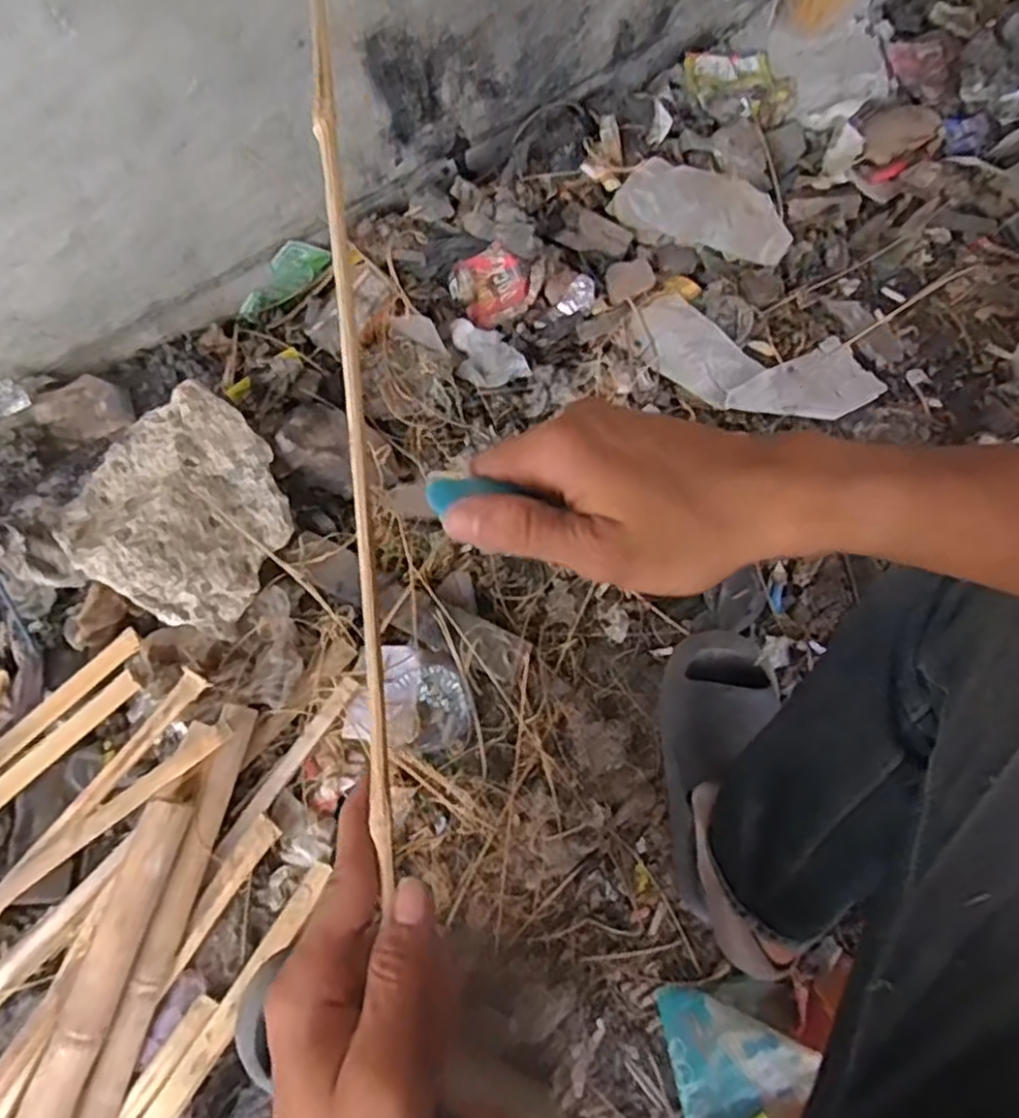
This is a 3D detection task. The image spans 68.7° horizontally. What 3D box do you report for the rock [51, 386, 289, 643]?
[{"bbox_3d":[-0.337,-0.055,0.781,0.205,0.084,0.214,33,75,10],"label":"rock"}]

